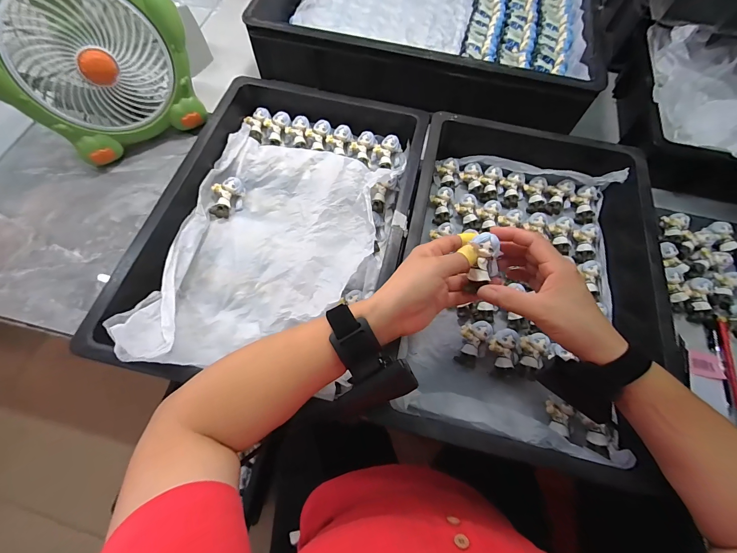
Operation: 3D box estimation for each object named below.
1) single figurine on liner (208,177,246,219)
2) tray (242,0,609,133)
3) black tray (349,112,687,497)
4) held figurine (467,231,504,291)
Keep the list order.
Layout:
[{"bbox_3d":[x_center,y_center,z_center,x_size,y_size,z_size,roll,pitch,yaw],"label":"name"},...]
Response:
[{"bbox_3d":[-0.206,-0.114,0.468,0.037,0.027,0.059,9,66,2],"label":"single figurine on liner"},{"bbox_3d":[0.119,-0.501,0.622,0.574,0.098,0.387,13,66,4],"label":"tray"},{"bbox_3d":[0.198,-0.014,0.436,0.308,0.094,0.462,14,66,4],"label":"black tray"},{"bbox_3d":[0.120,-0.015,0.330,0.027,0.027,0.055,6,94,13],"label":"held figurine"}]

